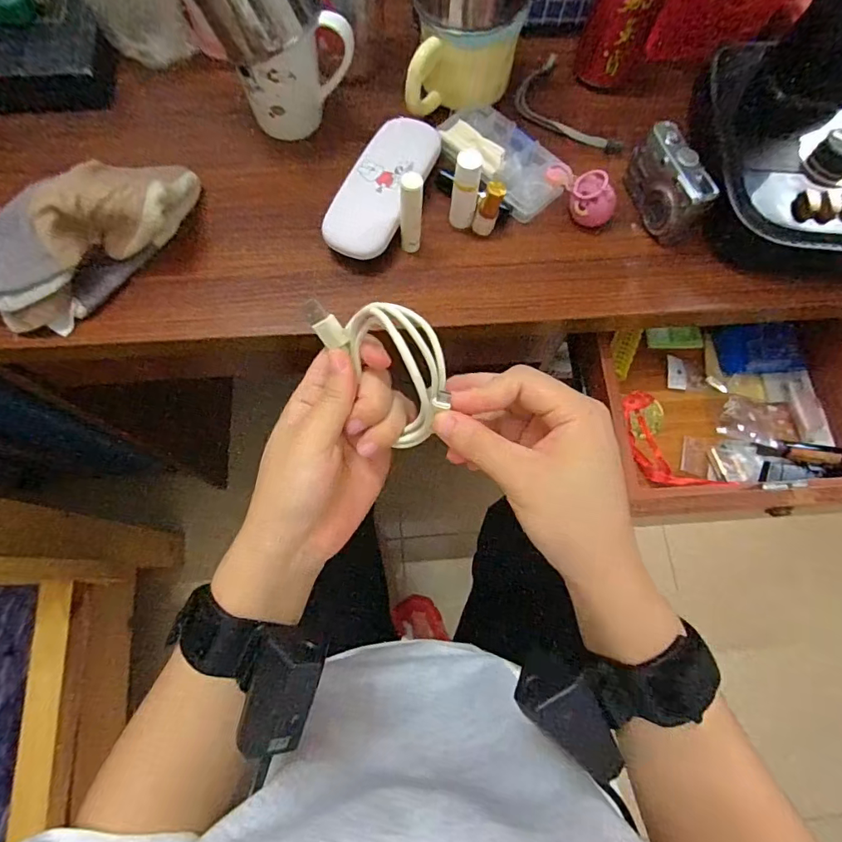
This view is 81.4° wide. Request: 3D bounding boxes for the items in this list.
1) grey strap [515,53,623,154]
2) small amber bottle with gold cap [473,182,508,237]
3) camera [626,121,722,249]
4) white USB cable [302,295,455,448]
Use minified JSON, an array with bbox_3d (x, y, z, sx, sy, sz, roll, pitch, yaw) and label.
[{"bbox_3d":[0.143,-0.313,0.498,0.062,0.016,0.130,-28,76,-10],"label":"grey strap"},{"bbox_3d":[0.060,-0.187,0.431,0.020,0.044,0.017,13,72,2],"label":"small amber bottle with gold cap"},{"bbox_3d":[0.218,-0.206,0.436,0.026,0.065,0.093,-15,74,-7],"label":"camera"},{"bbox_3d":[-0.018,-0.034,0.259,0.040,0.053,0.086,-38,77,-13],"label":"white USB cable"}]

